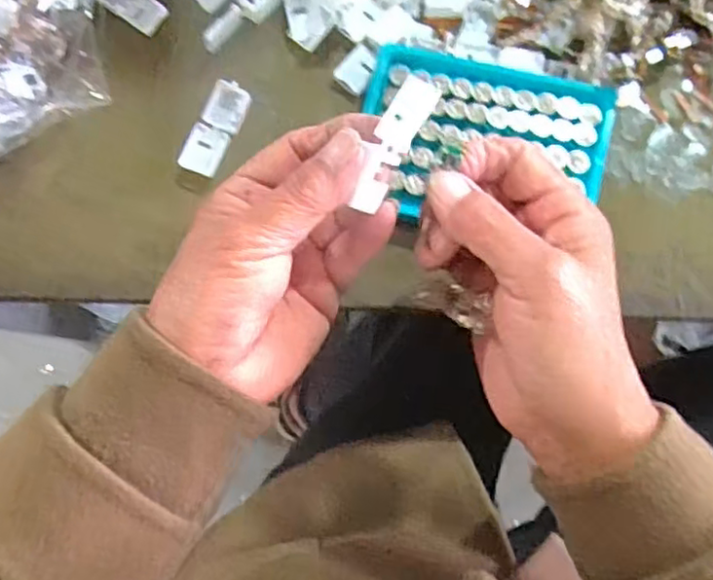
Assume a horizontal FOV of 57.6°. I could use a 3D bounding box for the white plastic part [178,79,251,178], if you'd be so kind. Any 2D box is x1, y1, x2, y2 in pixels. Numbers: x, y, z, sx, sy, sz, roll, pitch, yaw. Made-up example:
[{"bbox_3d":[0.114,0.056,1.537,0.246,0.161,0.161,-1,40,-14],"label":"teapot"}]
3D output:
[{"bbox_3d":[-0.080,-0.090,0.364,0.020,0.010,0.053,25,83,6],"label":"white plastic part"}]

